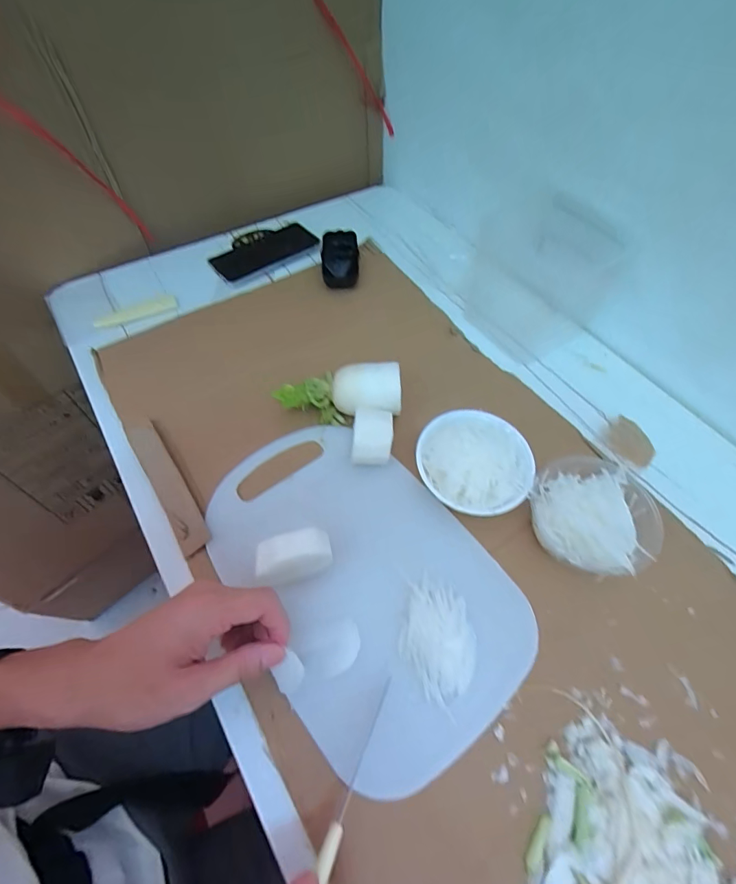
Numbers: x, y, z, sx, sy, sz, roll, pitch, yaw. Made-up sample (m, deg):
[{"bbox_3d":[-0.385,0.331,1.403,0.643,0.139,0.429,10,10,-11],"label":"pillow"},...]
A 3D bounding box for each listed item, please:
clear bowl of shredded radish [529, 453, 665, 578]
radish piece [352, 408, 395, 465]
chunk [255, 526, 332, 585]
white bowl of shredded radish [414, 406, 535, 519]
[{"bbox_3d":[0.209,0.069,0.391,0.101,0.068,0.108,1,58,-1],"label":"clear bowl of shredded radish"},{"bbox_3d":[0.004,-0.002,0.434,0.039,0.039,0.049,5,58,1],"label":"radish piece"},{"bbox_3d":[-0.065,0.102,0.366,0.063,0.053,0.029,-16,60,-12],"label":"chunk"},{"bbox_3d":[0.109,0.021,0.418,0.109,0.047,0.109,1,58,-1],"label":"white bowl of shredded radish"}]

